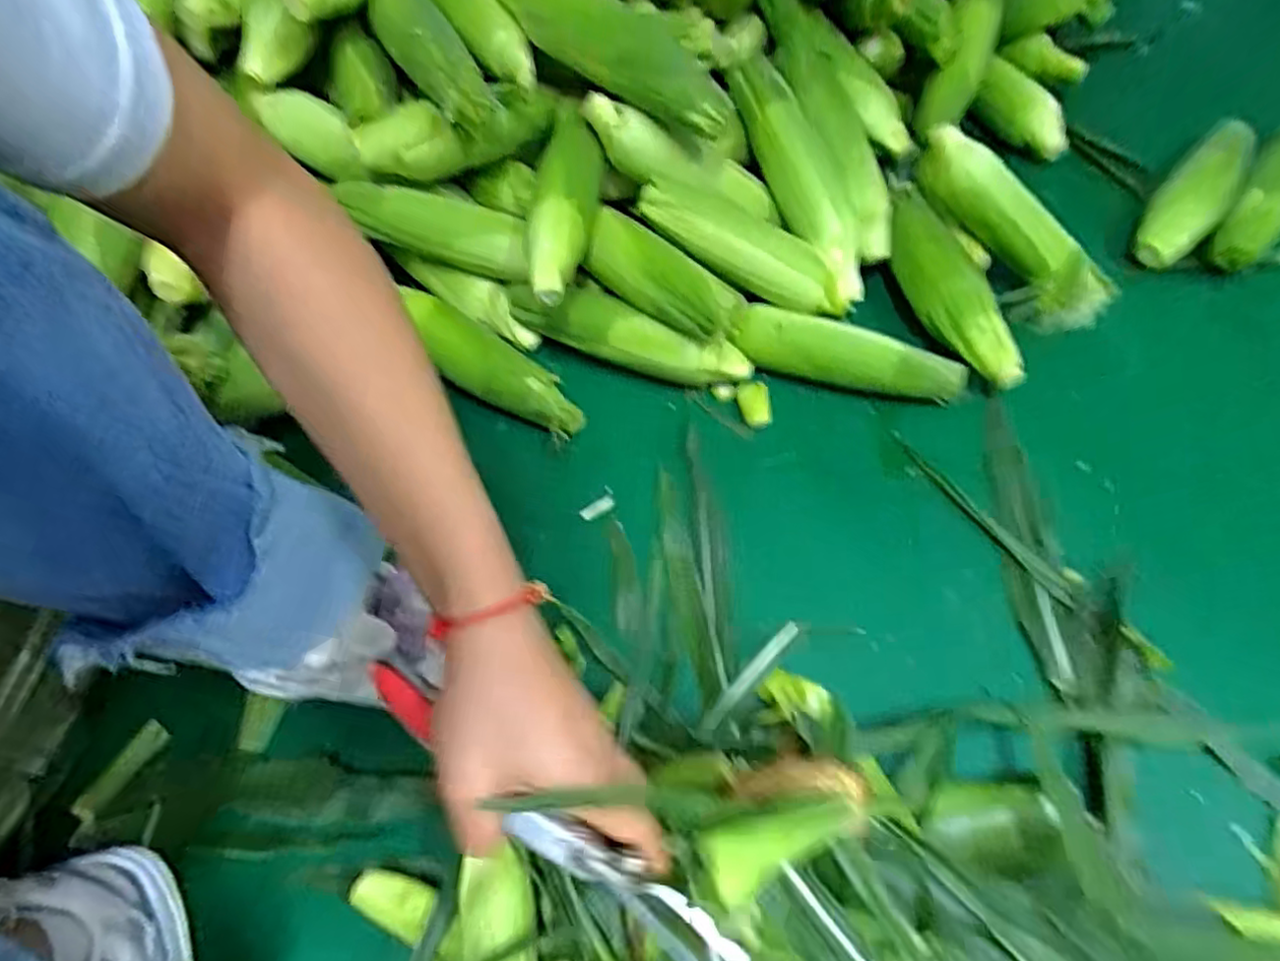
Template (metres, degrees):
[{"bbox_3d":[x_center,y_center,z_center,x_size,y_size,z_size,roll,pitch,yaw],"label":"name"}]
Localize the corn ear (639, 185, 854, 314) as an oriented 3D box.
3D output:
[{"bbox_3d":[0.093,-0.205,0.574,0.204,0.041,0.053,29,65,0],"label":"corn ear"}]

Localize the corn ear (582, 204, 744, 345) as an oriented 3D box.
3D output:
[{"bbox_3d":[0.016,-0.179,0.573,0.160,0.052,0.058,35,68,20],"label":"corn ear"}]

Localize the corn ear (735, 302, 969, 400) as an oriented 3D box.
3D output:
[{"bbox_3d":[0.183,-0.110,0.584,0.200,0.053,0.045,10,61,8],"label":"corn ear"}]

